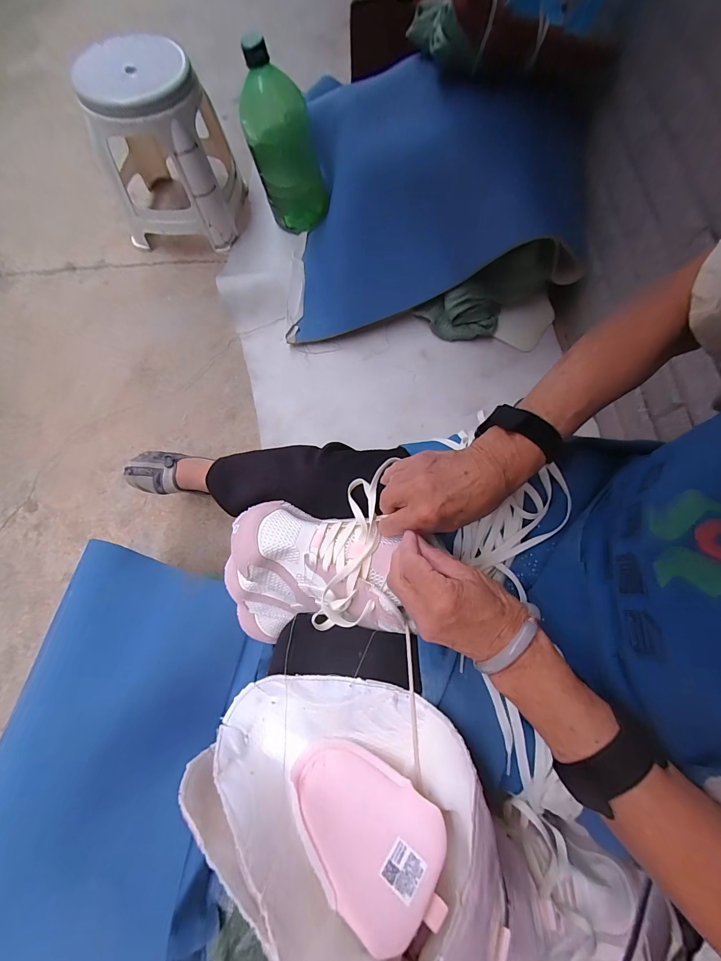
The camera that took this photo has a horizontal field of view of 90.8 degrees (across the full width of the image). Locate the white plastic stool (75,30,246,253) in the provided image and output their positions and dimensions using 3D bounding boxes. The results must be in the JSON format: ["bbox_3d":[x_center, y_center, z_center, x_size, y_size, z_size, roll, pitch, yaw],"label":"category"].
[{"bbox_3d":[-0.497,-0.846,0.922,0.282,0.336,0.271,2,72,-2],"label":"white plastic stool"}]

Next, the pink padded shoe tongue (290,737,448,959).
[{"bbox_3d":[0.006,0.263,0.274,0.087,0.022,0.126,-22,41,-29],"label":"pink padded shoe tongue"}]

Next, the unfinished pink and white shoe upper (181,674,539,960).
[{"bbox_3d":[-0.004,0.225,0.248,0.222,0.125,0.144,35,74,9],"label":"unfinished pink and white shoe upper"}]

